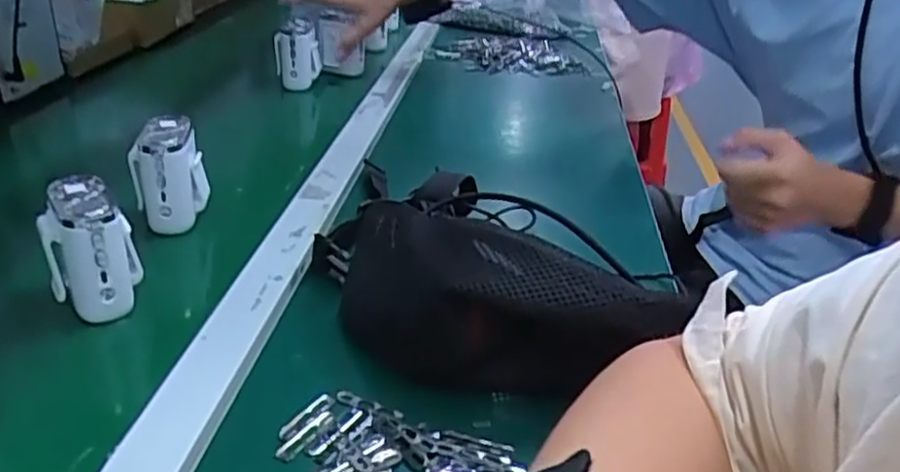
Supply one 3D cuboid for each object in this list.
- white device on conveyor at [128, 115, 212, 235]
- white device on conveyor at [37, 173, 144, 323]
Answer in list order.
[{"bbox_3d":[-0.239,-0.051,0.616,0.060,0.083,0.056,-7,30,-20],"label":"white device on conveyor"},{"bbox_3d":[-0.248,0.009,0.499,0.056,0.083,0.057,-10,32,-24],"label":"white device on conveyor"}]

